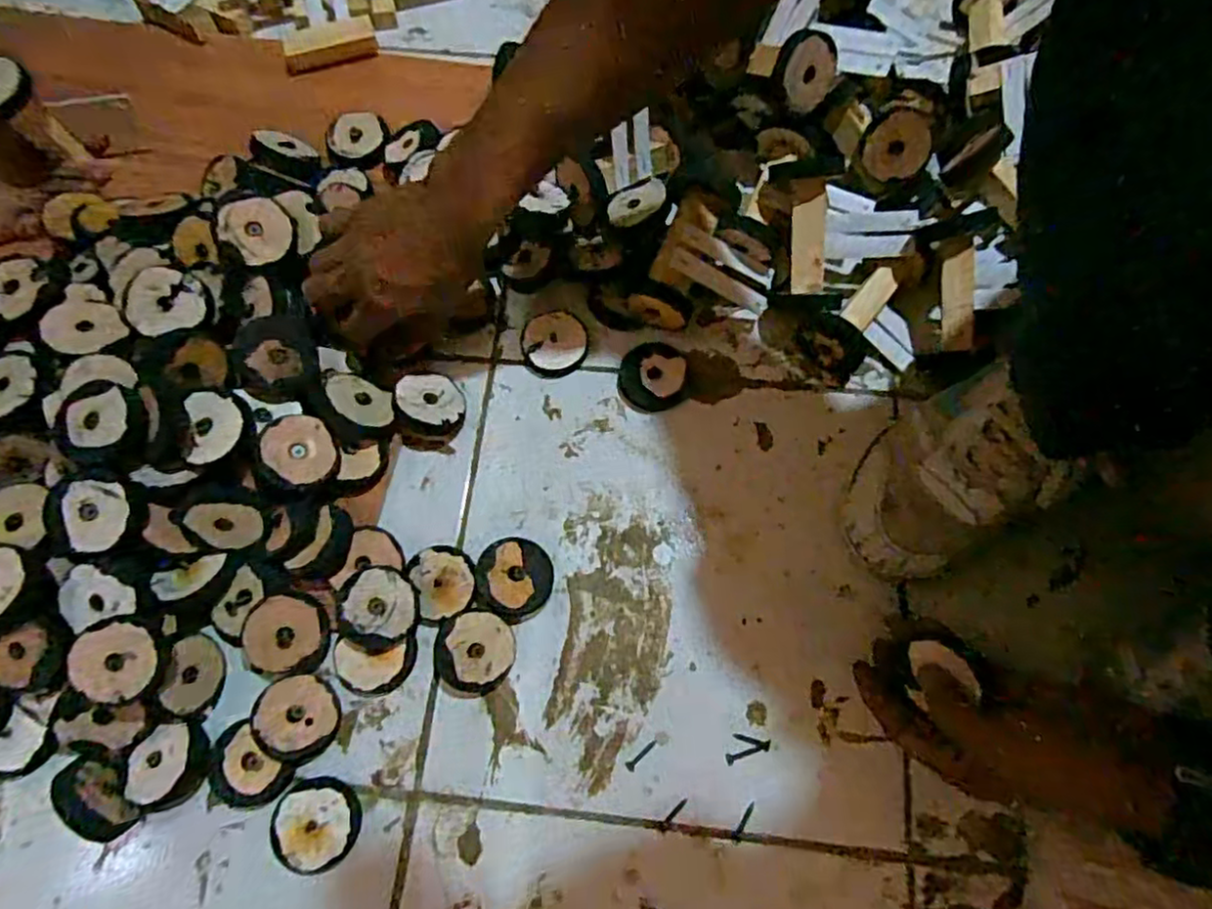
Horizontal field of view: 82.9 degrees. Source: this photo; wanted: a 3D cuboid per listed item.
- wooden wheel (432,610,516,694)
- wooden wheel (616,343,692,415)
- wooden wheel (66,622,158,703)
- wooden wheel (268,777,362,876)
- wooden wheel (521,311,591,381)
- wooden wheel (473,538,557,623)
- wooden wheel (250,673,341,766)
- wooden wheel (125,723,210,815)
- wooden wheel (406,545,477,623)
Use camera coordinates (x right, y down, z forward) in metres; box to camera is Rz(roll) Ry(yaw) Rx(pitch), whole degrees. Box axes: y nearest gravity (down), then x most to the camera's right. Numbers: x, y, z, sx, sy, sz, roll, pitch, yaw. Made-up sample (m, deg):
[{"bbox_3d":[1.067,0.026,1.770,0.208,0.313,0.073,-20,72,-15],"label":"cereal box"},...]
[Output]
[{"bbox_3d":[-0.085,0.127,0.440,0.051,0.022,0.048,0,71,0],"label":"wooden wheel"},{"bbox_3d":[0.036,-0.058,0.511,0.052,0.009,0.052,0,71,0],"label":"wooden wheel"},{"bbox_3d":[-0.283,0.119,0.395,0.046,0.013,0.044,-2,83,-7],"label":"wooden wheel"},{"bbox_3d":[-0.177,0.225,0.417,0.052,0.011,0.050,0,71,0],"label":"wooden wheel"},{"bbox_3d":[-0.039,-0.084,0.521,0.050,0.011,0.050,0,71,0],"label":"wooden wheel"},{"bbox_3d":[-0.062,0.083,0.458,0.051,0.021,0.055,0,71,0],"label":"wooden wheel"},{"bbox_3d":[-0.195,0.165,0.430,0.050,0.017,0.049,11,51,-14],"label":"wooden wheel"},{"bbox_3d":[-0.267,0.188,0.418,0.046,0.011,0.045,-30,74,-9],"label":"wooden wheel"},{"bbox_3d":[-0.109,0.084,0.461,0.041,0.009,0.050,-19,72,-6],"label":"wooden wheel"}]

